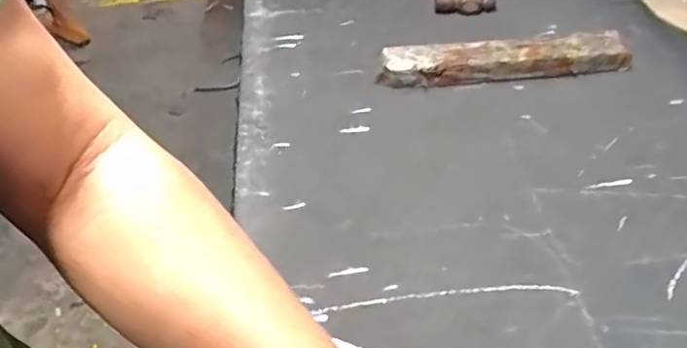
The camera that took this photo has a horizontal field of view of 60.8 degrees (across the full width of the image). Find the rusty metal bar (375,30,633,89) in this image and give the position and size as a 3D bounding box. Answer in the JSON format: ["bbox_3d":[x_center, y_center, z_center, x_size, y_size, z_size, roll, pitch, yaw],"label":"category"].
[{"bbox_3d":[0.173,-0.124,0.631,0.262,0.033,0.042,-5,45,-1],"label":"rusty metal bar"}]

